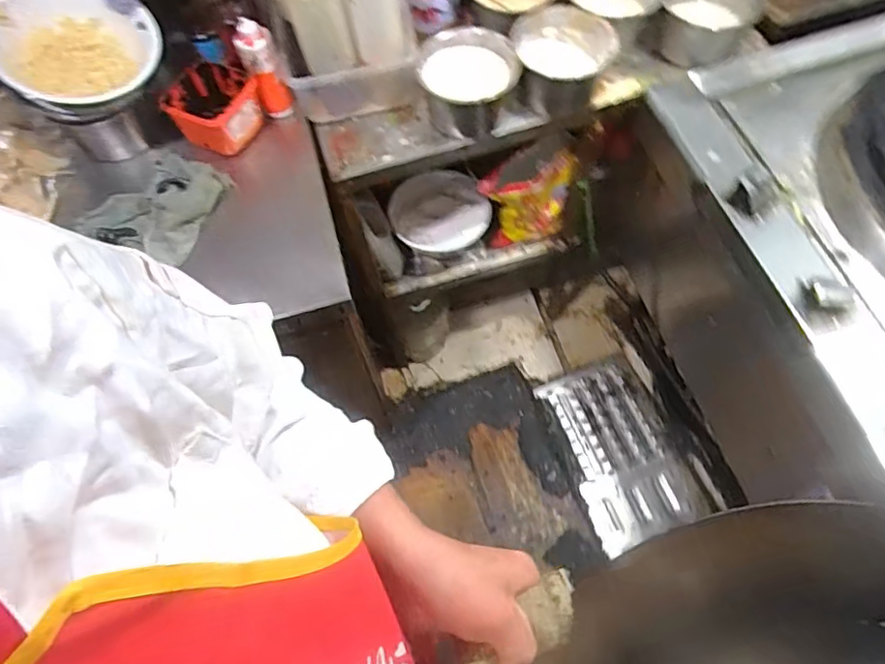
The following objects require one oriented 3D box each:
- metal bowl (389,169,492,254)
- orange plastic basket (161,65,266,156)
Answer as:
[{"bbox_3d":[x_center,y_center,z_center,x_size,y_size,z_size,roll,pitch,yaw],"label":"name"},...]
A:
[{"bbox_3d":[-0.006,-0.255,1.300,0.203,0.090,0.189,-2,64,3],"label":"metal bowl"},{"bbox_3d":[-0.362,-0.352,0.957,0.111,0.082,0.128,35,71,19],"label":"orange plastic basket"}]

